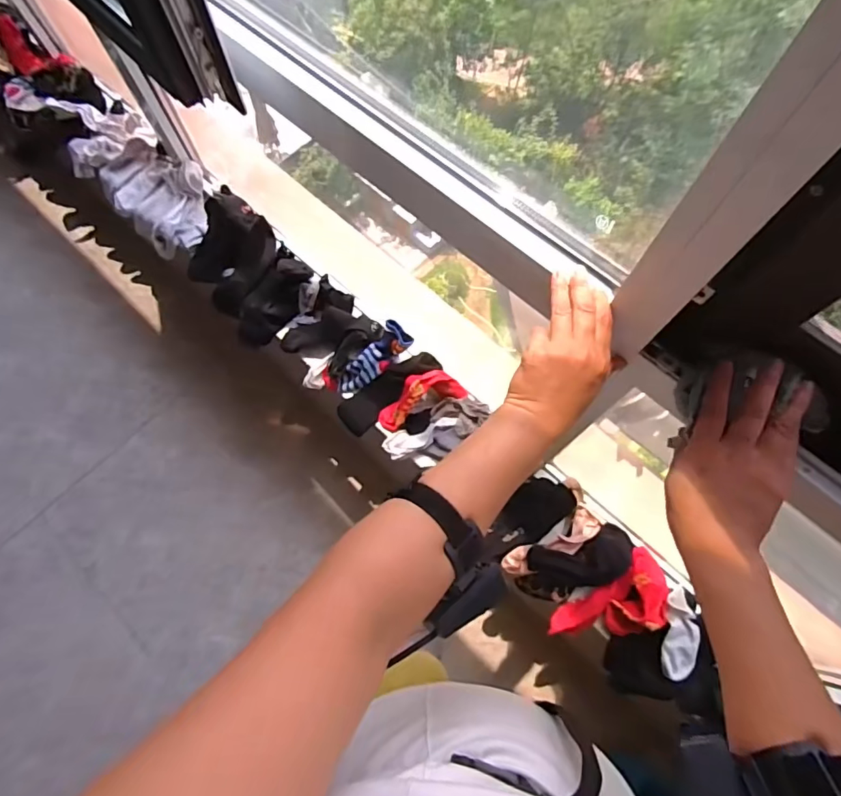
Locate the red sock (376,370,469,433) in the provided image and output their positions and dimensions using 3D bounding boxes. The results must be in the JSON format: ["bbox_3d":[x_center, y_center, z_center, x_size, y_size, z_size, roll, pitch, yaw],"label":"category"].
[{"bbox_3d":[-0.009,0.004,0.972,0.182,0.053,0.077,-32,71,15],"label":"red sock"}]

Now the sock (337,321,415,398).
[{"bbox_3d":[-0.097,-0.075,1.004,0.188,0.047,0.056,-42,73,18],"label":"sock"}]

